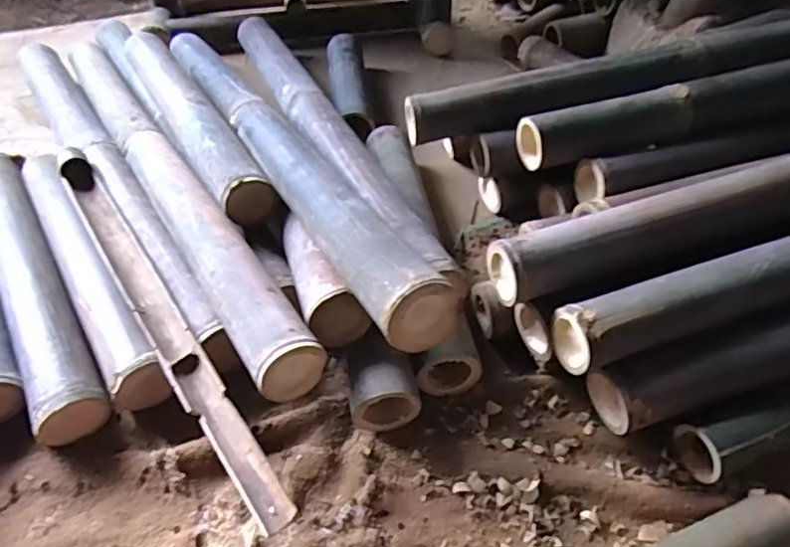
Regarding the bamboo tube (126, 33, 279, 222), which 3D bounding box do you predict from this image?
[{"bbox_3d":[-0.337,-0.255,0.945,0.083,0.079,0.556,-23,51,-19],"label":"bamboo tube"}]

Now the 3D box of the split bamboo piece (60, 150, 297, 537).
[{"bbox_3d":[-0.313,0.034,0.730,0.064,0.048,0.683,-28,52,-23],"label":"split bamboo piece"}]

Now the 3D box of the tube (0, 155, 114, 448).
[{"bbox_3d":[-0.505,0.002,0.810,0.080,0.071,0.566,-26,51,-21],"label":"tube"}]

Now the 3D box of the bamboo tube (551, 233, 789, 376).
[{"bbox_3d":[0.570,-0.038,0.668,0.819,0.069,0.077,-14,48,-12],"label":"bamboo tube"}]

